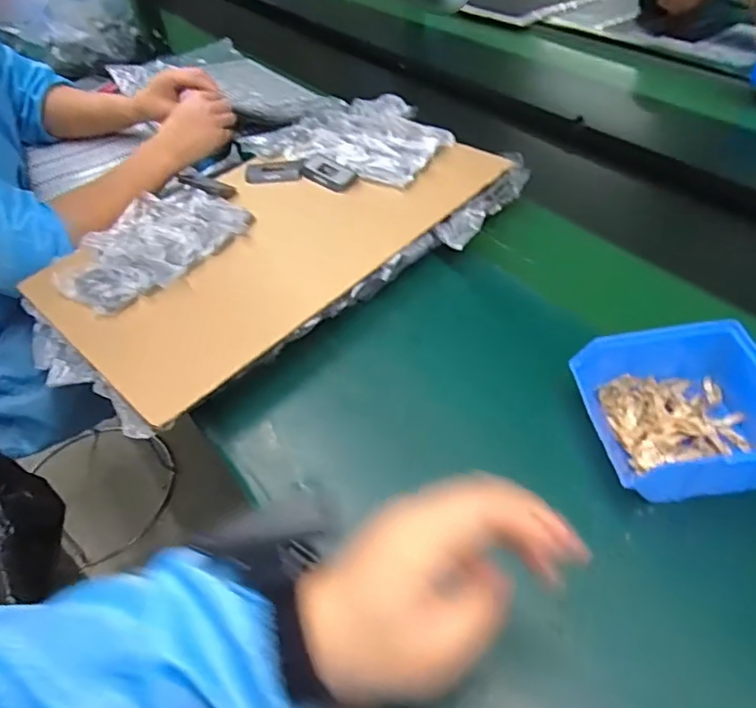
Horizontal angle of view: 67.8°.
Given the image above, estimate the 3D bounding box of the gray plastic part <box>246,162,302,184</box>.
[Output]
[{"bbox_3d":[-0.133,-0.234,0.719,0.071,0.007,0.044,-1,46,4],"label":"gray plastic part"}]

